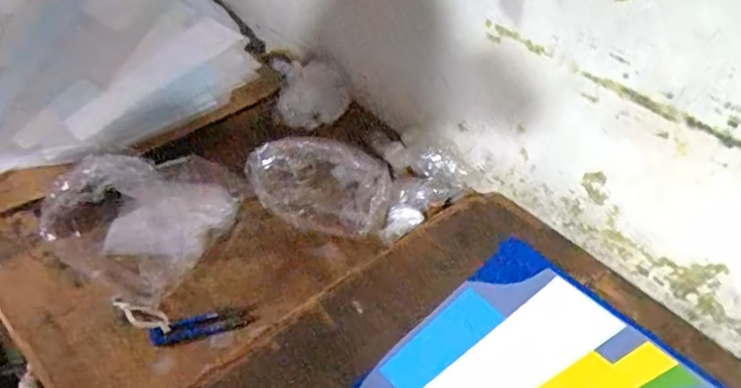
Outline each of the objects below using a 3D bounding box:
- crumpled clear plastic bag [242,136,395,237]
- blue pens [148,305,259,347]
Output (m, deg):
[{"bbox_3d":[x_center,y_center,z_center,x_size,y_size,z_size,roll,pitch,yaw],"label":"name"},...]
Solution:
[{"bbox_3d":[-0.067,-0.028,0.785,0.190,0.085,0.129,4,45,1],"label":"crumpled clear plastic bag"},{"bbox_3d":[-0.204,0.161,0.691,0.121,0.012,0.029,-9,47,-10],"label":"blue pens"}]

